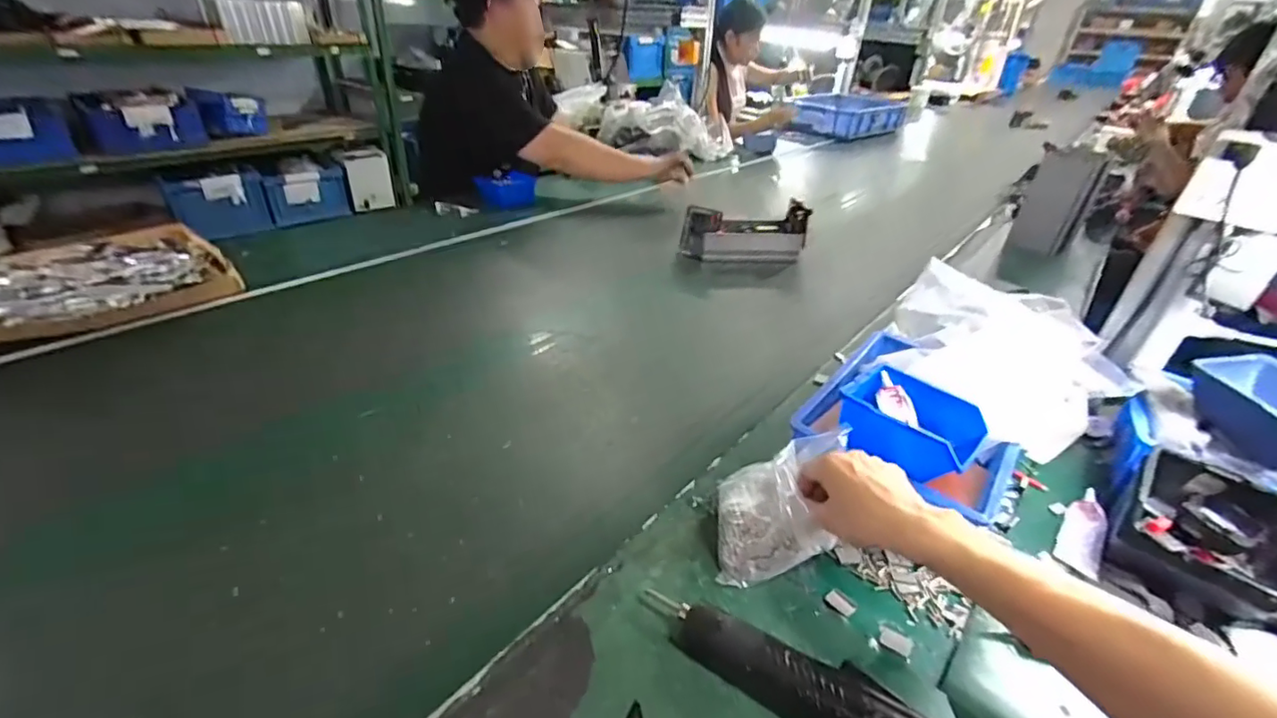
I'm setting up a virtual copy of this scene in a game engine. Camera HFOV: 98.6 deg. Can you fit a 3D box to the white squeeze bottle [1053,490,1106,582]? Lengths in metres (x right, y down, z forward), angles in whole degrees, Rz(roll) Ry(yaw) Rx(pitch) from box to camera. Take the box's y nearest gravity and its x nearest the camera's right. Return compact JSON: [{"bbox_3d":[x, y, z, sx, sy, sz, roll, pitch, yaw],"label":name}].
[{"bbox_3d":[0.485,0.185,0.598,0.034,0.025,0.126,25,37,29],"label":"white squeeze bottle"}]

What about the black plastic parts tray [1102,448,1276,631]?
[{"bbox_3d":[0.559,0.182,0.551,0.143,0.091,0.124,-24,42,-37],"label":"black plastic parts tray"}]

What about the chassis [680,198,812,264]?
[{"bbox_3d":[0.233,-0.288,1.237,0.267,0.122,0.107,2,32,-3],"label":"chassis"}]

